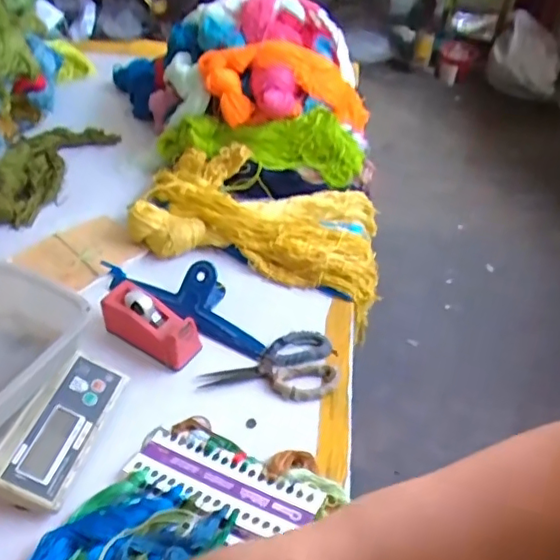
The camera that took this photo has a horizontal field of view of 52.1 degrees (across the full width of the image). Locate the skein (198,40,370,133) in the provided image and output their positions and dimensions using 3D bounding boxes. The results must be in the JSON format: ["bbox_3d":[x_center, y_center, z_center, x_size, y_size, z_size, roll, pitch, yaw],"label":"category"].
[{"bbox_3d":[0.030,-0.408,1.192,0.384,0.150,0.118,2,41,-21],"label":"skein"}]

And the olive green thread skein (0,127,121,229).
[{"bbox_3d":[-0.499,-0.257,1.199,0.144,0.053,0.385,13,45,11],"label":"olive green thread skein"}]

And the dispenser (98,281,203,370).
[{"bbox_3d":[-0.194,0.064,0.862,0.155,0.064,0.067,23,47,20],"label":"dispenser"}]

